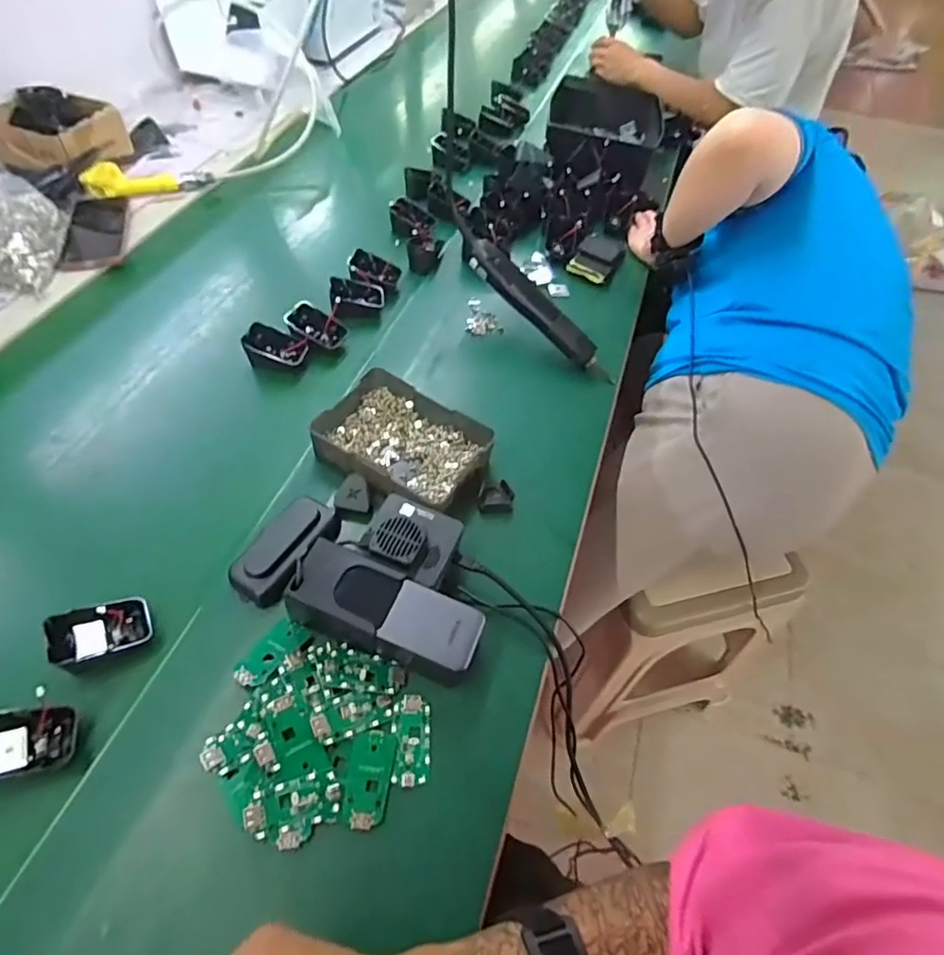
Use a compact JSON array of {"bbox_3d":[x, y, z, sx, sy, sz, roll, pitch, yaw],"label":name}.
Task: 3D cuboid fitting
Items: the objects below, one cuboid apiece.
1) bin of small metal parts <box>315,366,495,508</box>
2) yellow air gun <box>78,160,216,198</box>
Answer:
[{"bbox_3d":[-0.071,-0.032,0.583,0.169,0.055,0.132,31,57,16],"label":"bin of small metal parts"},{"bbox_3d":[-0.497,-0.453,0.851,0.178,0.041,0.058,-5,55,-9],"label":"yellow air gun"}]

